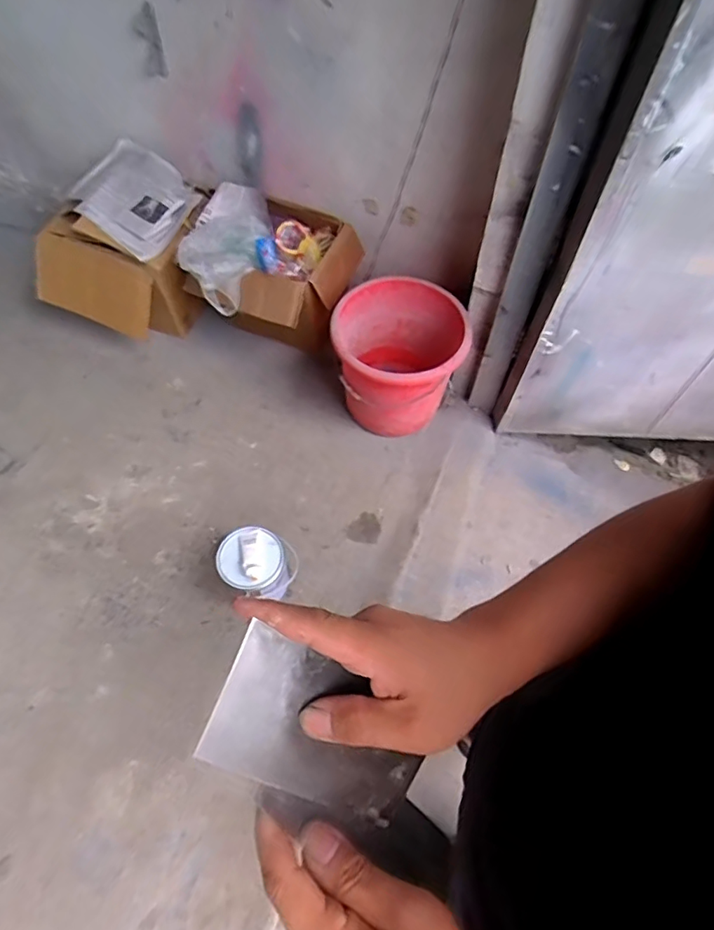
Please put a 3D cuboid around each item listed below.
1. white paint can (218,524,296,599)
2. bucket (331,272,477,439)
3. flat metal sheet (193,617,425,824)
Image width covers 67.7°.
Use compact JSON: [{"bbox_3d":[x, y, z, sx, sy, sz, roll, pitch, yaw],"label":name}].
[{"bbox_3d":[-0.245,0.249,1.289,0.159,0.169,0.153,1,57,-1],"label":"white paint can"},{"bbox_3d":[0.135,-0.303,1.553,0.363,0.316,0.339,1,57,-1],"label":"bucket"},{"bbox_3d":[-0.018,0.146,0.290,0.132,0.004,0.071,33,86,-20],"label":"flat metal sheet"}]

